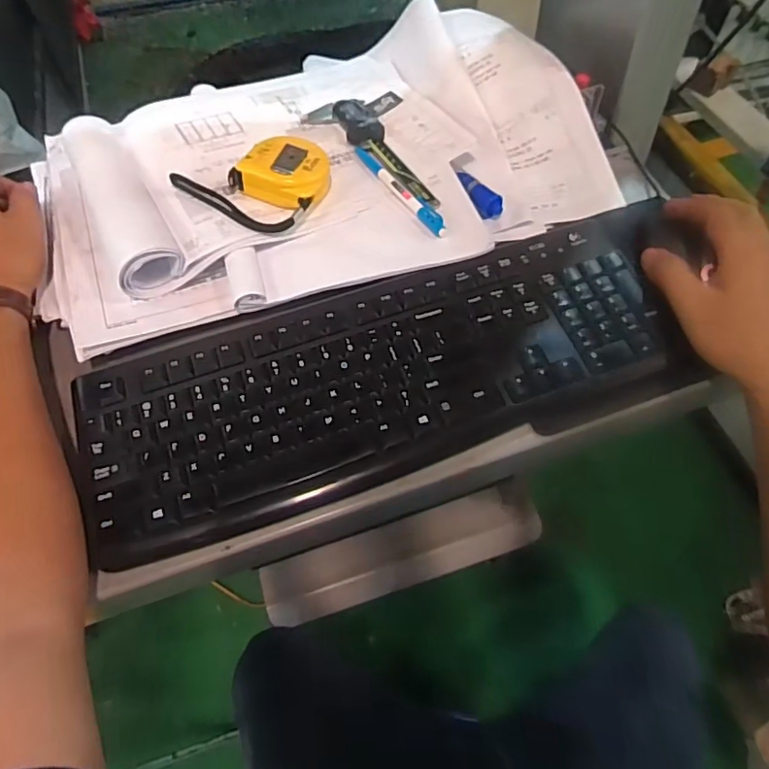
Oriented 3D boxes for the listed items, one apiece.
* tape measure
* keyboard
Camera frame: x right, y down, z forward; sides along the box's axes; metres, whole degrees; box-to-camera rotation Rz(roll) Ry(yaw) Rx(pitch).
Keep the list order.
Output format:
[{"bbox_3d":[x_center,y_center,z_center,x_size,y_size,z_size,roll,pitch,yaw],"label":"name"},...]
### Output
[{"bbox_3d":[-0.108,-0.175,0.459,0.109,0.027,0.085,22,62,14],"label":"tape measure"},{"bbox_3d":[0.012,-0.010,0.408,0.454,0.029,0.151,-19,60,-8],"label":"keyboard"}]

